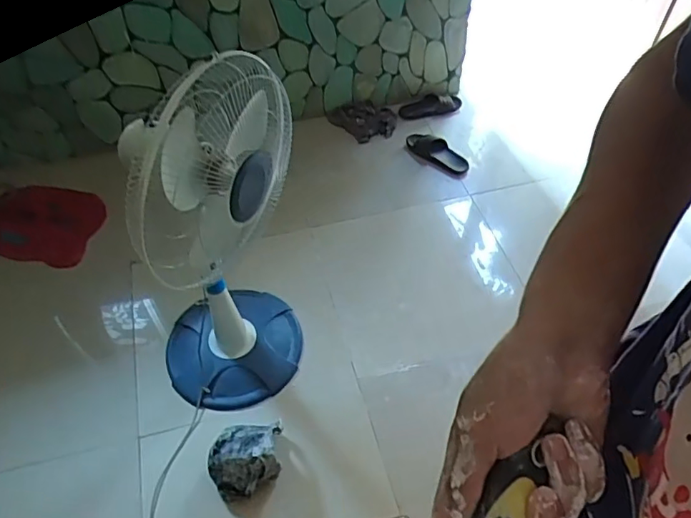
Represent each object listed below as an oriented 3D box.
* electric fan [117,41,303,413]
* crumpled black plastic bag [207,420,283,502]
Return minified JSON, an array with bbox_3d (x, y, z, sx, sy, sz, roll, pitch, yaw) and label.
[{"bbox_3d":[-0.278,0.004,1.240,0.392,0.974,0.356,-21,54,-15],"label":"electric fan"},{"bbox_3d":[-0.244,0.497,1.379,0.178,0.137,0.154,-7,51,-5],"label":"crumpled black plastic bag"}]

